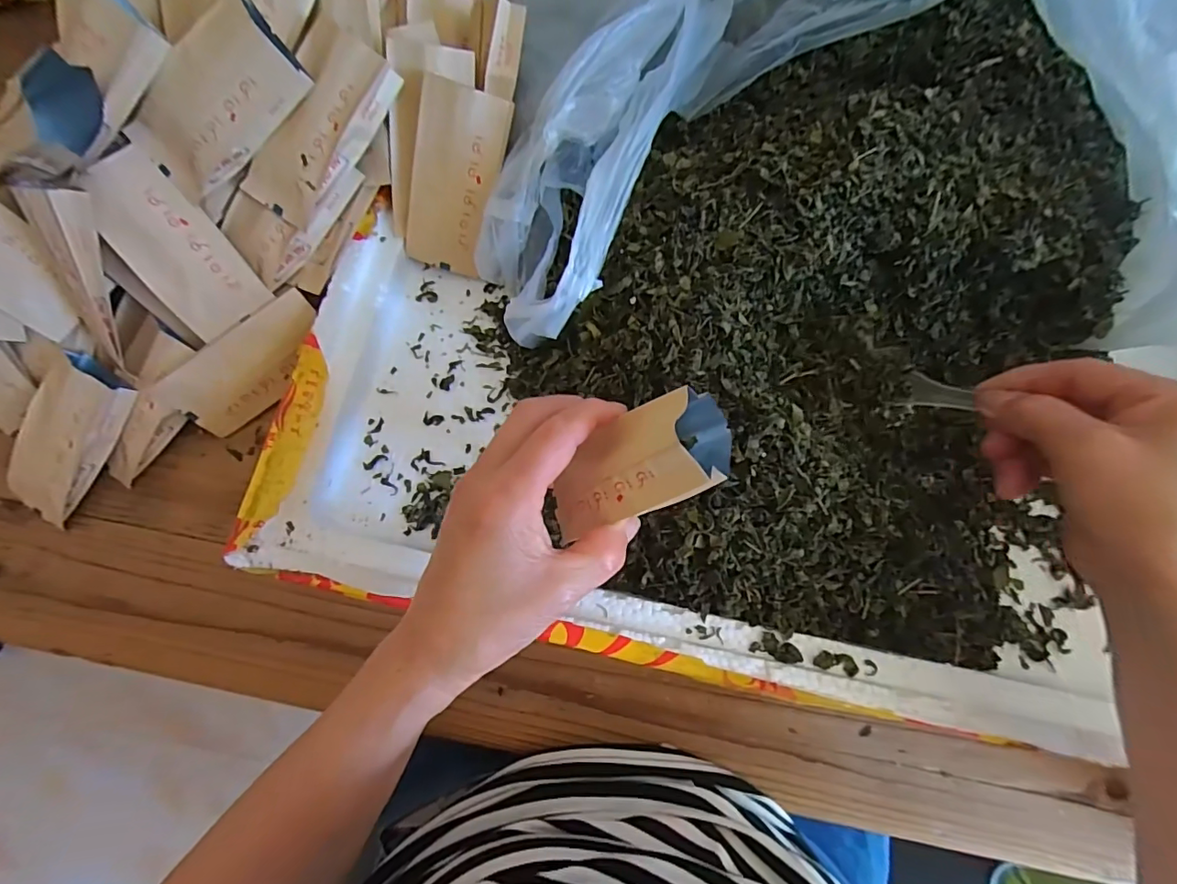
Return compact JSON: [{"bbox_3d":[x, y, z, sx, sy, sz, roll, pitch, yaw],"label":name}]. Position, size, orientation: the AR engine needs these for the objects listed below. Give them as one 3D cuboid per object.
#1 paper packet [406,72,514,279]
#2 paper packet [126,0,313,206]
[{"bbox_3d":[-0.087,-0.165,0.328,0.053,0.108,0.012,17,36,-5],"label":"paper packet"},{"bbox_3d":[-0.217,-0.195,0.294,0.106,0.016,0.054,-33,116,19],"label":"paper packet"}]

